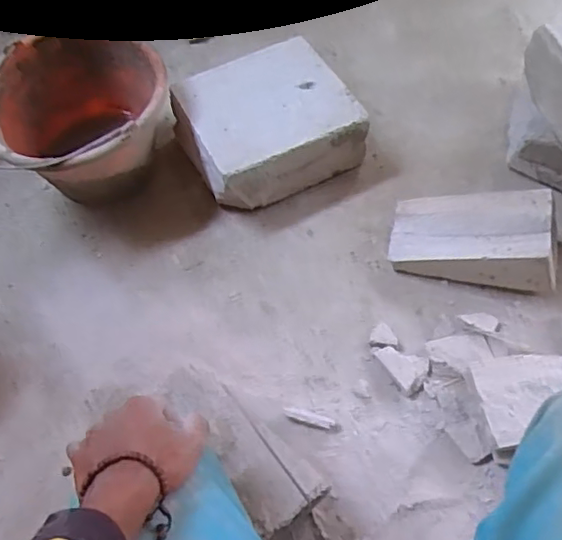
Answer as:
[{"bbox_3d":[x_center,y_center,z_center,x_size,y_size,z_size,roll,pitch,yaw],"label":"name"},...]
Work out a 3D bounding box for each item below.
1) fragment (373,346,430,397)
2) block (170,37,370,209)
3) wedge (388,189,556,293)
[{"bbox_3d":[0.149,0.118,0.752,0.066,0.013,0.052,37,68,20],"label":"fragment"},{"bbox_3d":[-0.021,-0.213,0.898,0.231,0.109,0.214,-27,63,-13],"label":"block"},{"bbox_3d":[0.260,-0.040,0.805,0.206,0.079,0.112,2,65,30],"label":"wedge"}]

